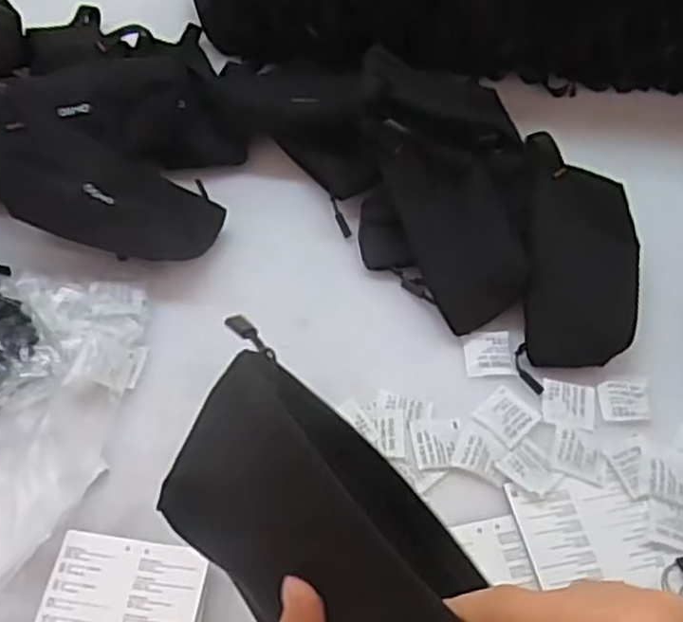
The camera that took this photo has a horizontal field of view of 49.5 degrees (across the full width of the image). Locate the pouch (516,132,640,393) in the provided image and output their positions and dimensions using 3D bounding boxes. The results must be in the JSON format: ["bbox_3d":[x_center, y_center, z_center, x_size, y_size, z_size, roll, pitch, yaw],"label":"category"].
[{"bbox_3d":[0.204,-0.046,0.626,0.095,0.019,0.212,5,74,1],"label":"pouch"}]

